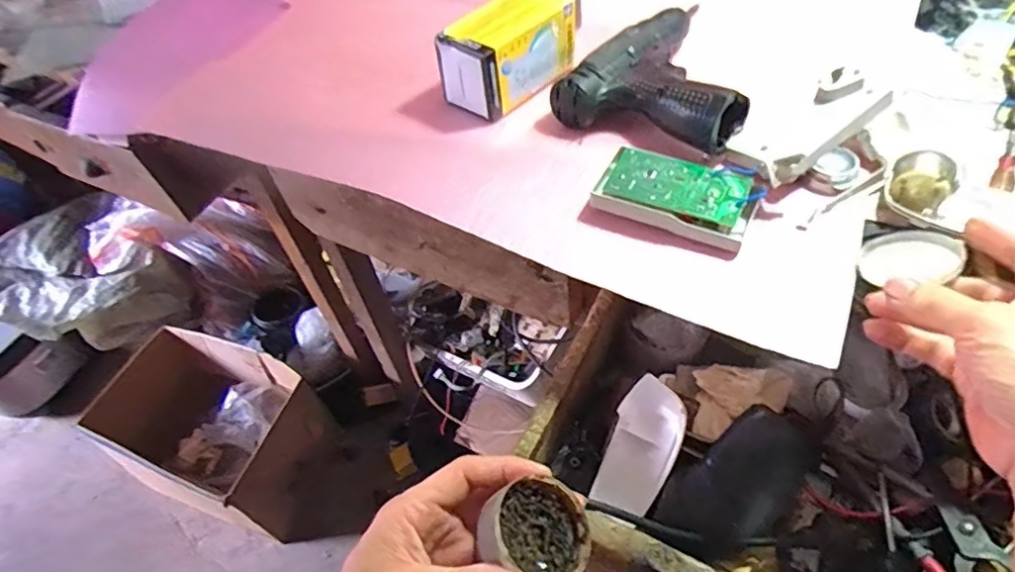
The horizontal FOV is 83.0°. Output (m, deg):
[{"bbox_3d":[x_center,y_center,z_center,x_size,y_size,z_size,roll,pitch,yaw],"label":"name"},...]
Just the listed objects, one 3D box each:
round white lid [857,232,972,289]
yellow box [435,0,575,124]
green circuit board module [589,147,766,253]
[{"bbox_3d":[0.261,-0.018,0.371,0.055,0.005,0.046,2,45,42],"label":"round white lid"},{"bbox_3d":[-0.001,-0.218,0.534,0.069,0.070,0.123,36,63,29],"label":"yellow box"},{"bbox_3d":[0.128,-0.068,0.433,0.112,0.026,0.063,19,56,20],"label":"green circuit board module"}]

